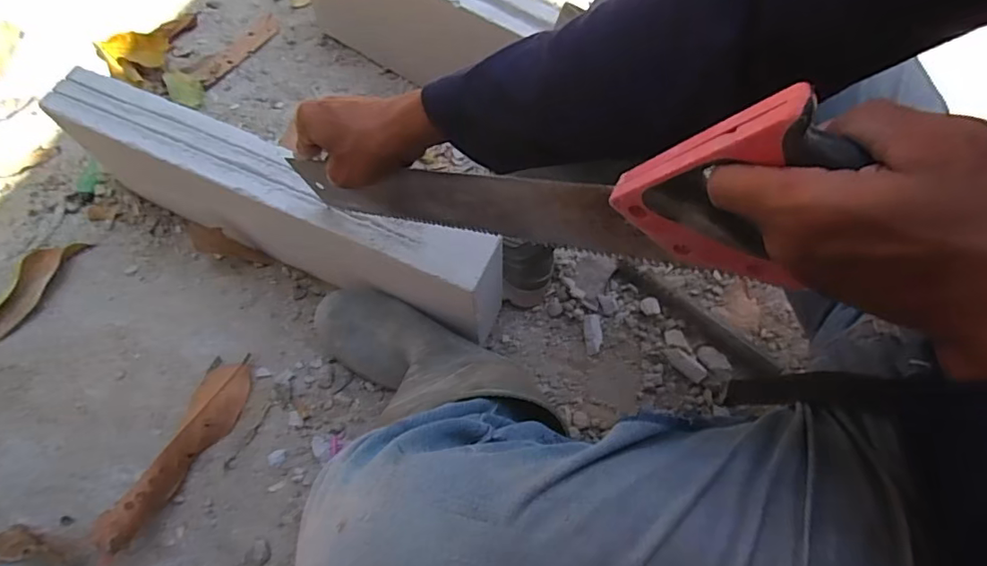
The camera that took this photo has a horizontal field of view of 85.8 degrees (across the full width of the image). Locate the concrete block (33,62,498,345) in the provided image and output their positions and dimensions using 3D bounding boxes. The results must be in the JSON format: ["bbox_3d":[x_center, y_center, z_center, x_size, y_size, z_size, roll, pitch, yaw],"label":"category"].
[{"bbox_3d":[-0.272,-0.089,0.686,0.587,0.192,0.079,23,67,11],"label":"concrete block"}]

